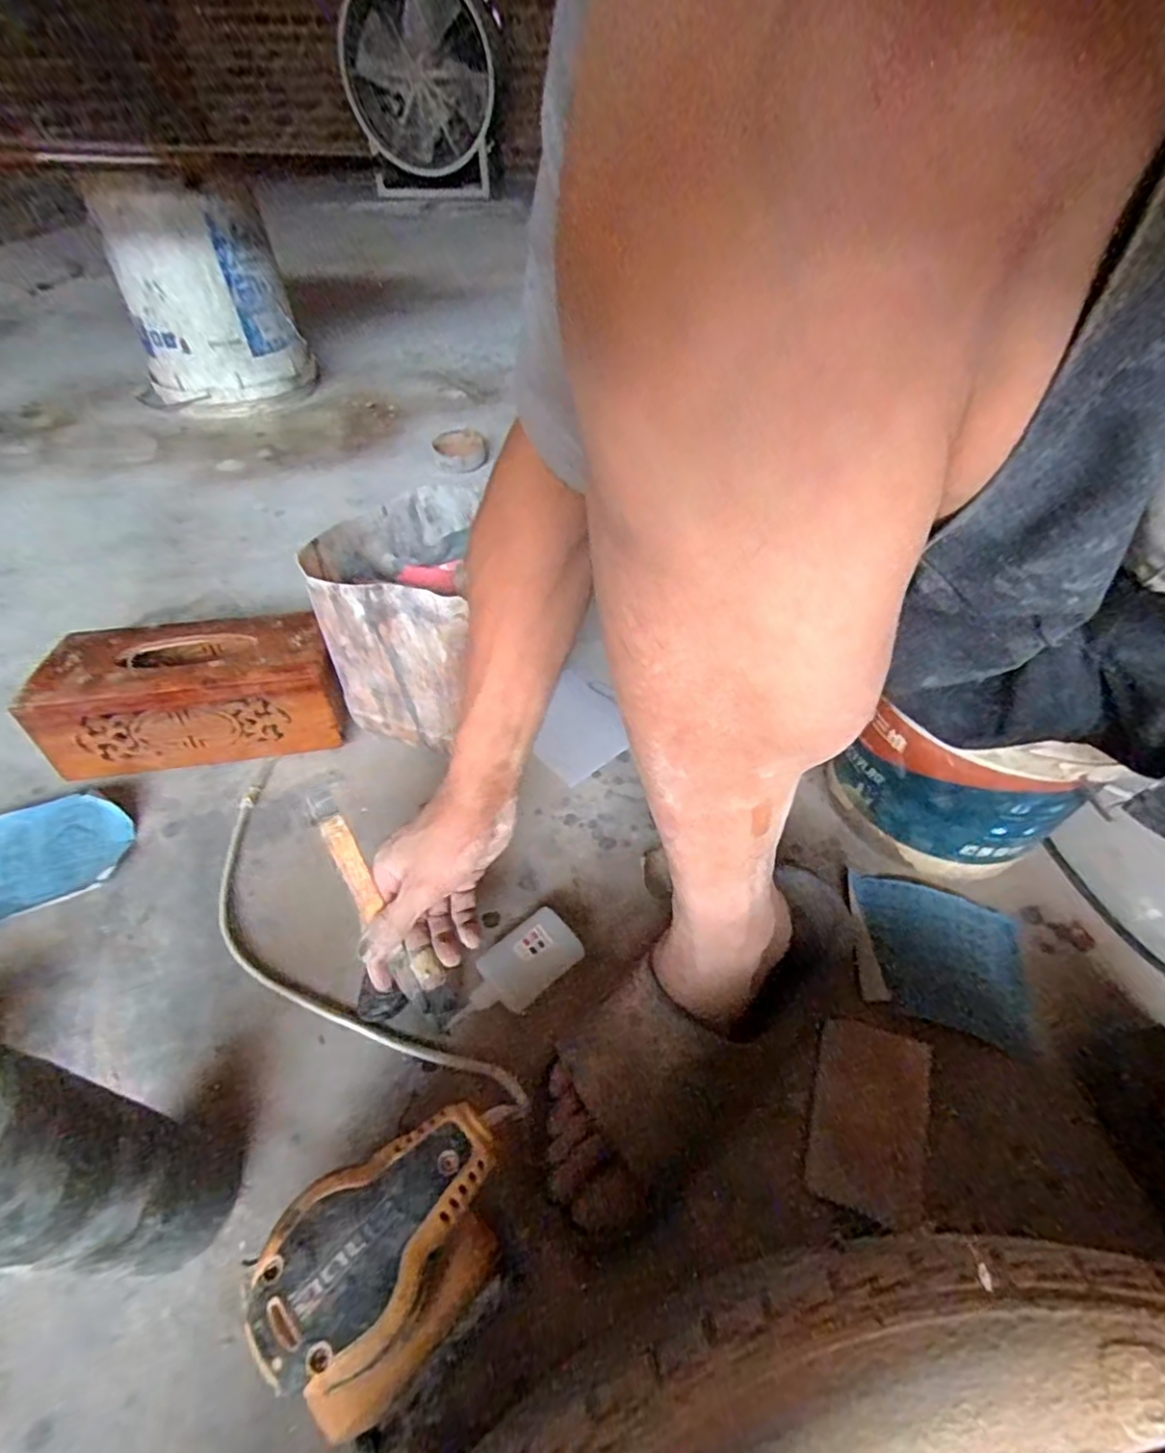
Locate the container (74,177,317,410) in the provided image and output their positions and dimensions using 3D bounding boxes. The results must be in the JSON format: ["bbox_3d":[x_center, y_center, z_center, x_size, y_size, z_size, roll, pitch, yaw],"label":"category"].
[{"bbox_3d":[-0.706,-0.803,1.165,0.290,0.365,0.273,-20,50,-19],"label":"container"}]

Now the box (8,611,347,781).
[{"bbox_3d":[-0.377,-0.034,0.614,0.261,0.101,0.120,-8,48,-8],"label":"box"}]

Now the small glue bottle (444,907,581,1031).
[{"bbox_3d":[-0.052,0.185,0.462,0.104,0.019,0.048,-33,55,-27],"label":"small glue bottle"}]

